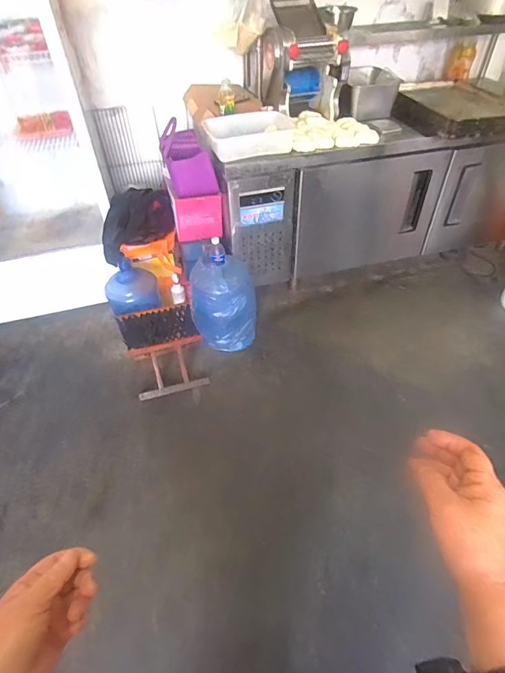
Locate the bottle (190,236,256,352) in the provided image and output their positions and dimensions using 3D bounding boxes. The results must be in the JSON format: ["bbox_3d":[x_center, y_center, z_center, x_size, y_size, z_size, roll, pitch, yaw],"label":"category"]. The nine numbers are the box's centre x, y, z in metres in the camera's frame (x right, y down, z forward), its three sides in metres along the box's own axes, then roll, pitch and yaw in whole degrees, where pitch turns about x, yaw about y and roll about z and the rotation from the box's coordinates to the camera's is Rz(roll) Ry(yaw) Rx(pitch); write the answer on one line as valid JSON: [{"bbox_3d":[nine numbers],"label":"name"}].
[{"bbox_3d":[-0.129,-0.192,1.863,0.303,0.450,0.276,-2,44,0],"label":"bottle"}]

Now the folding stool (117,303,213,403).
[{"bbox_3d":[-0.387,0.057,1.742,0.322,0.283,0.287,-14,46,-12],"label":"folding stool"}]

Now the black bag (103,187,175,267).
[{"bbox_3d":[-0.535,-0.518,1.812,0.349,0.202,0.221,-23,48,-20],"label":"black bag"}]

